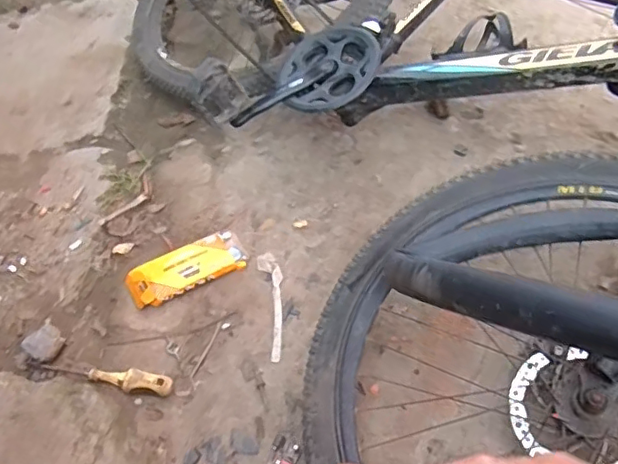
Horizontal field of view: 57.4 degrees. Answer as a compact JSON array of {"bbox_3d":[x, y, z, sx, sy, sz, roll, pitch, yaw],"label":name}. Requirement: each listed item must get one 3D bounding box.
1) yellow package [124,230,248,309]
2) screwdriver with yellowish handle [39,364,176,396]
[{"bbox_3d":[-0.193,0.058,0.893,0.185,0.025,0.071,-27,52,-17],"label":"yellow package"},{"bbox_3d":[-0.284,0.201,0.786,0.190,0.026,0.027,7,51,11],"label":"screwdriver with yellowish handle"}]

